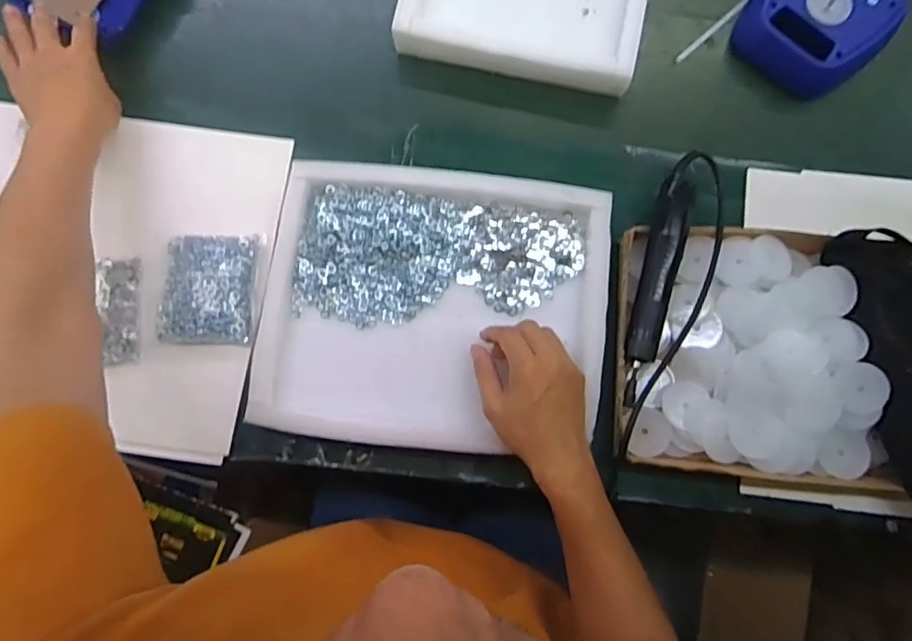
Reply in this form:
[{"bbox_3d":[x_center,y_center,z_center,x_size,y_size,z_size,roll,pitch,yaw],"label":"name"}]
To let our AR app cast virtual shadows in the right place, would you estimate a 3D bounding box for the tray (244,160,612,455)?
[{"bbox_3d":[-0.024,-0.017,0.593,0.352,0.038,0.296,6,80,1],"label":"tray"}]

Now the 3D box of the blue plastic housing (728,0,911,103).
[{"bbox_3d":[0.414,-0.348,0.649,0.160,0.060,0.157,41,82,7],"label":"blue plastic housing"}]

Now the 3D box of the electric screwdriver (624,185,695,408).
[{"bbox_3d":[0.208,-0.029,0.577,0.035,0.033,0.232,13,80,2],"label":"electric screwdriver"}]

